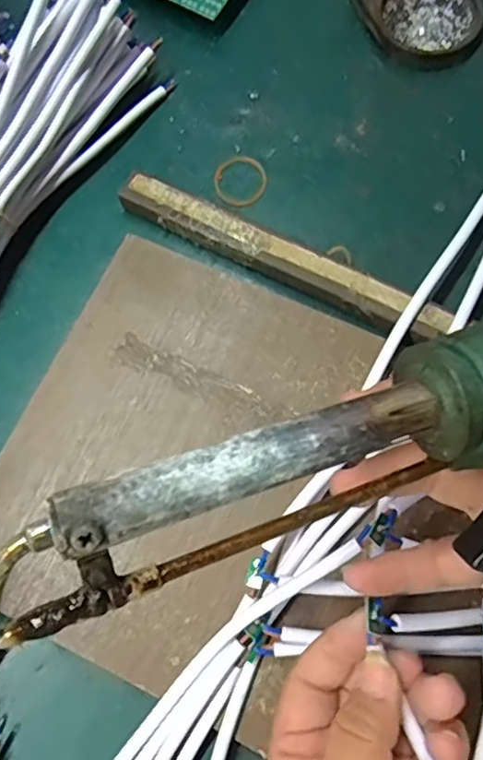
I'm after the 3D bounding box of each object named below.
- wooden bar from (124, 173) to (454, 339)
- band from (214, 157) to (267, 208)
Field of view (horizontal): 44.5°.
[{"bbox_3d":[0.020,-0.066,0.322,0.187,0.015,0.021,27,77,9],"label":"wooden bar"},{"bbox_3d":[-0.001,-0.117,0.345,0.031,0.004,0.032,0,74,1],"label":"band"}]

